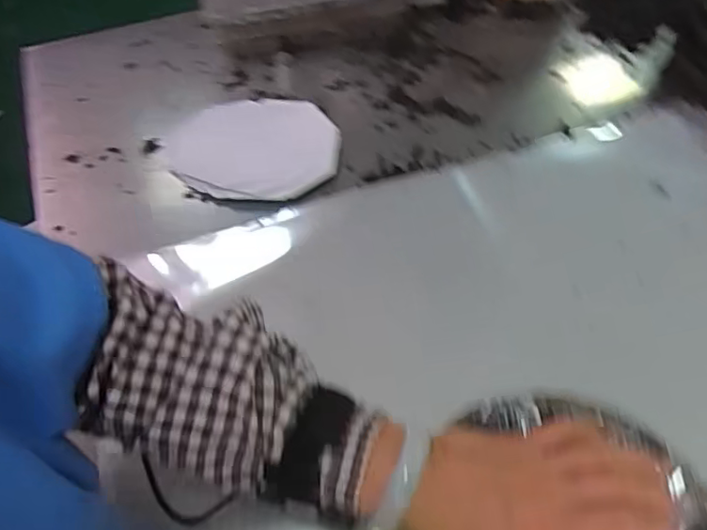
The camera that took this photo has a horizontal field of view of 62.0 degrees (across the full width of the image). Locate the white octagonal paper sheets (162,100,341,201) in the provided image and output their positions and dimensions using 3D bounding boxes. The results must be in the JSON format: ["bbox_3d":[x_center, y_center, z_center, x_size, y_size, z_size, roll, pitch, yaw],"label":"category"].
[{"bbox_3d":[-0.120,-0.139,0.686,0.202,0.016,0.150,1,53,3],"label":"white octagonal paper sheets"}]

